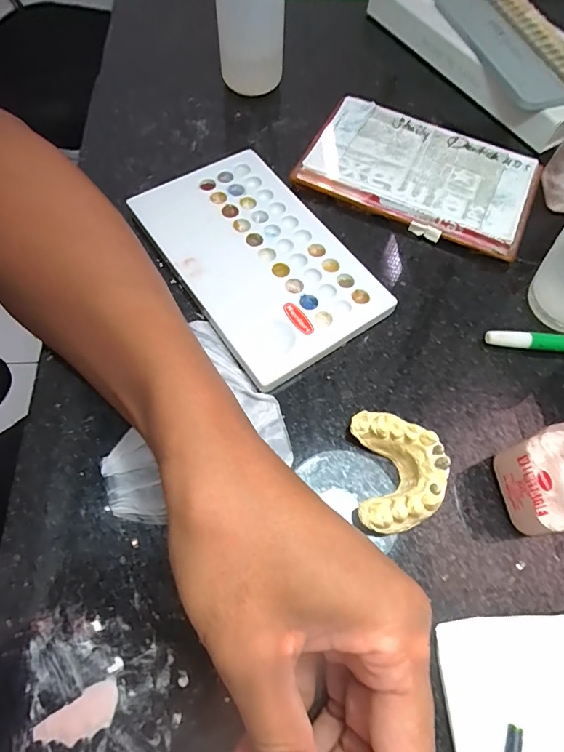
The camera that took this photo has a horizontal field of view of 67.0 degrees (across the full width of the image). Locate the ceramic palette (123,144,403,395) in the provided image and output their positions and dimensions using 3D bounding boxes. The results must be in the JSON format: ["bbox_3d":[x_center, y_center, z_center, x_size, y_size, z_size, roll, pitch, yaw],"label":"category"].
[{"bbox_3d":[-0.016,-0.071,0.257,0.090,0.015,0.152,-32,69,-16],"label":"ceramic palette"}]

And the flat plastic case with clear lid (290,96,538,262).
[{"bbox_3d":[0.093,-0.138,0.290,0.148,0.018,0.089,21,65,8],"label":"flat plastic case with clear lid"}]

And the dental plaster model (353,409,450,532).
[{"bbox_3d":[0.055,0.044,0.200,0.038,0.025,0.054,0,64,-2],"label":"dental plaster model"}]

